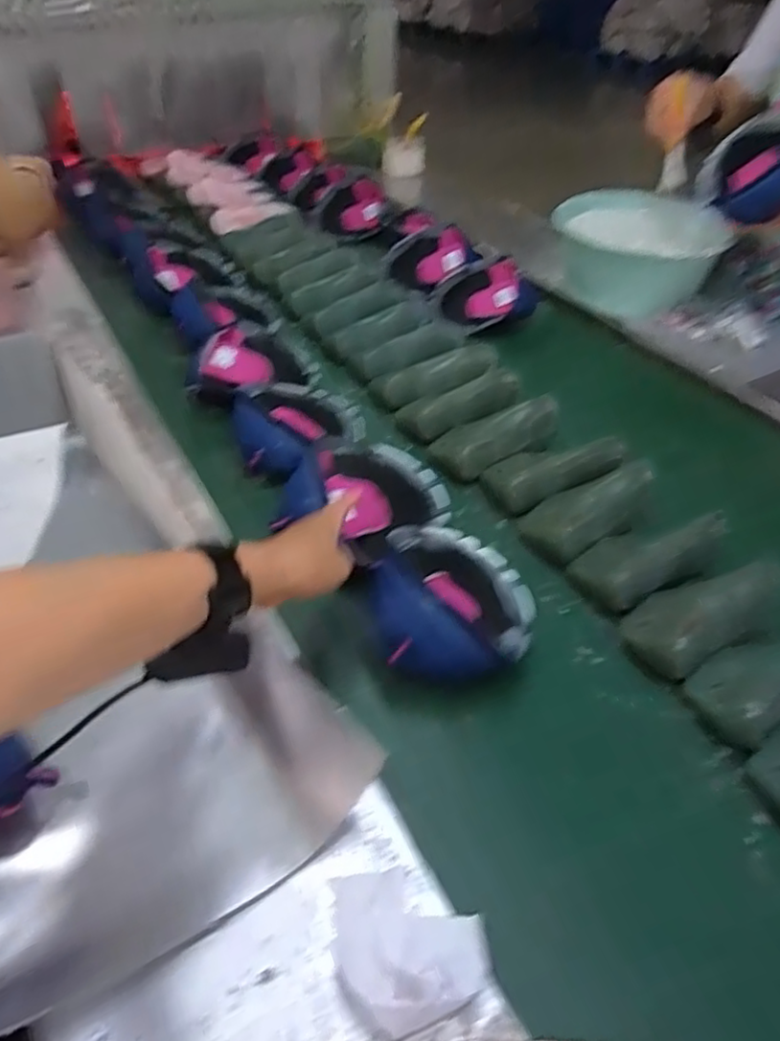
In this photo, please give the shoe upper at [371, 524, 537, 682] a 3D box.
[{"bbox_3d":[0.068,0.072,0.646,0.144,0.089,0.190,16,45,12],"label":"shoe upper"}]

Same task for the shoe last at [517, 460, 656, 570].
[{"bbox_3d":[0.239,-0.011,0.772,0.173,0.061,0.083,-20,48,-23],"label":"shoe last"}]

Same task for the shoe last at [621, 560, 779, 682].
[{"bbox_3d":[0.316,0.091,0.665,0.165,0.059,0.085,-23,49,-25],"label":"shoe last"}]

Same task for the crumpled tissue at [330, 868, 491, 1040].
[{"bbox_3d":[0.012,0.268,0.428,0.092,0.028,0.097,-15,47,-19],"label":"crumpled tissue"}]

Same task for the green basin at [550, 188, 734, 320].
[{"bbox_3d":[0.460,-0.504,1.261,0.290,0.169,0.290,18,45,14],"label":"green basin"}]

